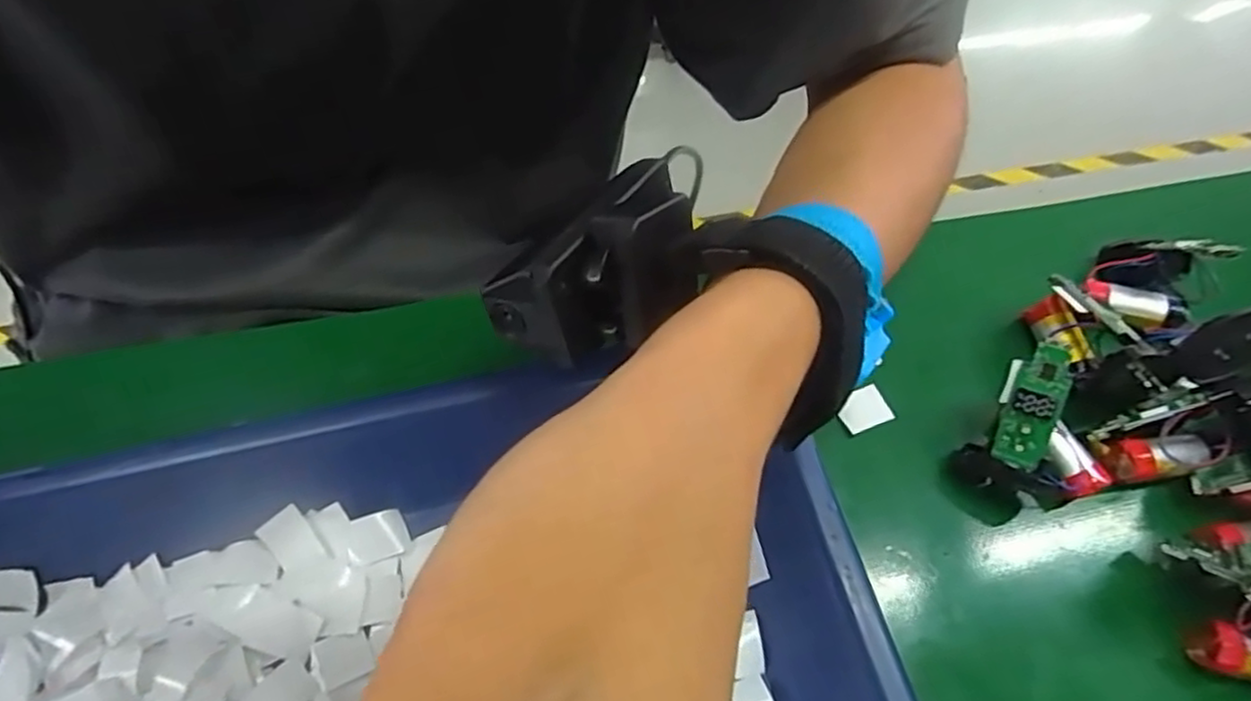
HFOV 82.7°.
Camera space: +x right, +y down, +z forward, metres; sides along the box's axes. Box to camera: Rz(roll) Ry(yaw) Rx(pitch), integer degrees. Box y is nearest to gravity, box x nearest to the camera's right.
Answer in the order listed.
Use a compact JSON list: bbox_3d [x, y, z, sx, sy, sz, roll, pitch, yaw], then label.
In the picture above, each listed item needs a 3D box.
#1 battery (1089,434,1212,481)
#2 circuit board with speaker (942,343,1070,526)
[{"bbox_3d":[0.188,0.037,0.250,0.039,0.012,0.015,-3,60,-4],"label":"battery"},{"bbox_3d":[0.133,0.031,0.243,0.025,0.068,0.015,17,27,8],"label":"circuit board with speaker"}]

